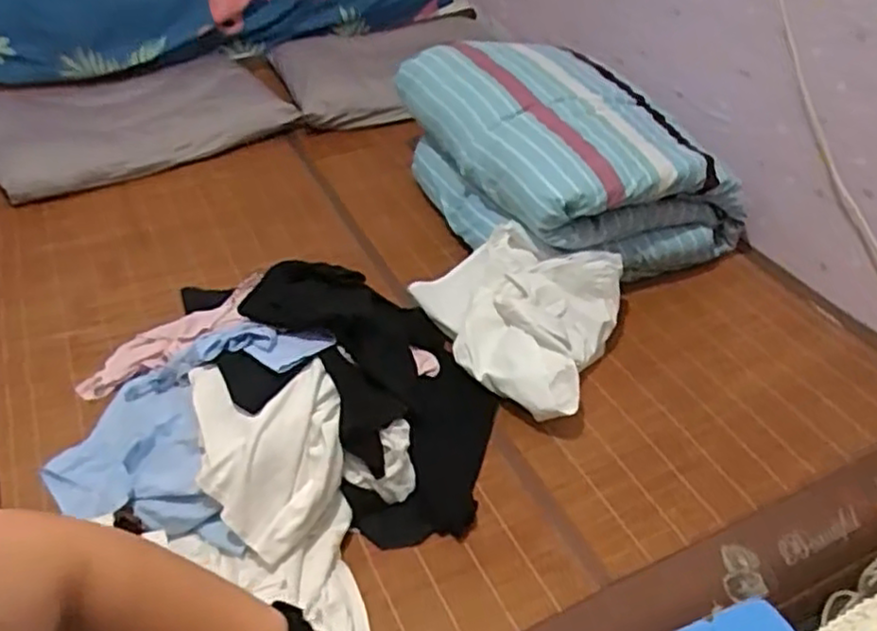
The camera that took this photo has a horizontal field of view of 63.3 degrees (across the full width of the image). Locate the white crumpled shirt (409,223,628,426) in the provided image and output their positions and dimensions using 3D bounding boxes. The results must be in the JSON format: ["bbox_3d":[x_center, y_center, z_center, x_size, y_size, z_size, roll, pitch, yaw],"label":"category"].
[{"bbox_3d":[0.115,-0.002,1.251,0.352,0.132,0.313,20,45,18],"label":"white crumpled shirt"}]

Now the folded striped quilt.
[{"bbox_3d":[0.239,-0.342,1.508,0.455,0.307,0.670,-22,47,-24],"label":"folded striped quilt"}]

